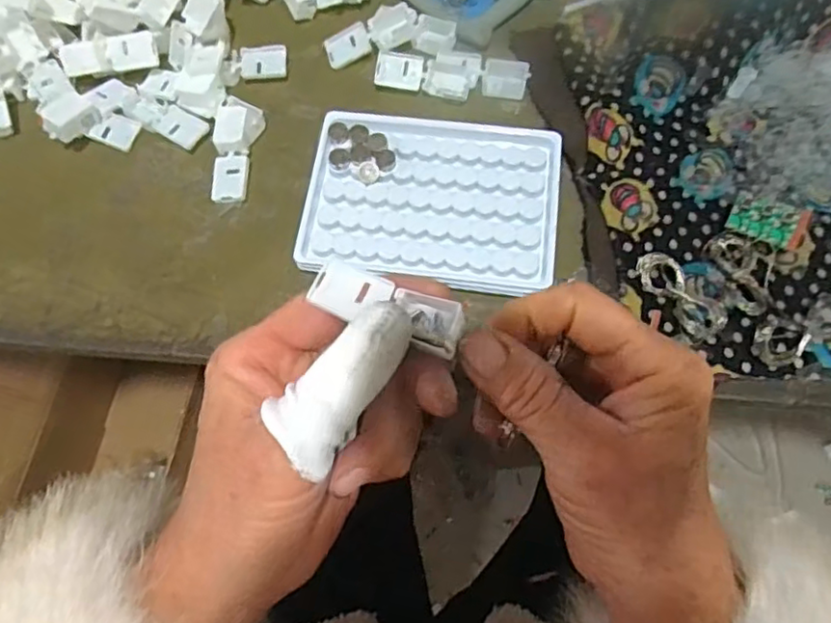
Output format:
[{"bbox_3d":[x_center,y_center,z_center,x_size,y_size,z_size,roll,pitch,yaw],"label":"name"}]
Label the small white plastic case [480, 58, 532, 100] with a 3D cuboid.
[{"bbox_3d":[0.053,-0.137,0.371,0.026,0.010,0.020,12,69,7],"label":"small white plastic case"}]

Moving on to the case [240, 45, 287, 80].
[{"bbox_3d":[-0.092,-0.150,0.381,0.027,0.009,0.020,-5,68,0],"label":"case"}]

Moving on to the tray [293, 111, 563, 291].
[{"bbox_3d":[0.009,-0.060,0.335,0.129,0.014,0.095,7,69,5],"label":"tray"}]

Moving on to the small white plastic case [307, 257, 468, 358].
[{"bbox_3d":[-0.010,-0.002,0.223,0.057,0.009,0.020,22,74,19],"label":"small white plastic case"}]

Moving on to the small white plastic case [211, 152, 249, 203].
[{"bbox_3d":[-0.104,-0.075,0.352,0.018,0.007,0.028,3,69,3],"label":"small white plastic case"}]

